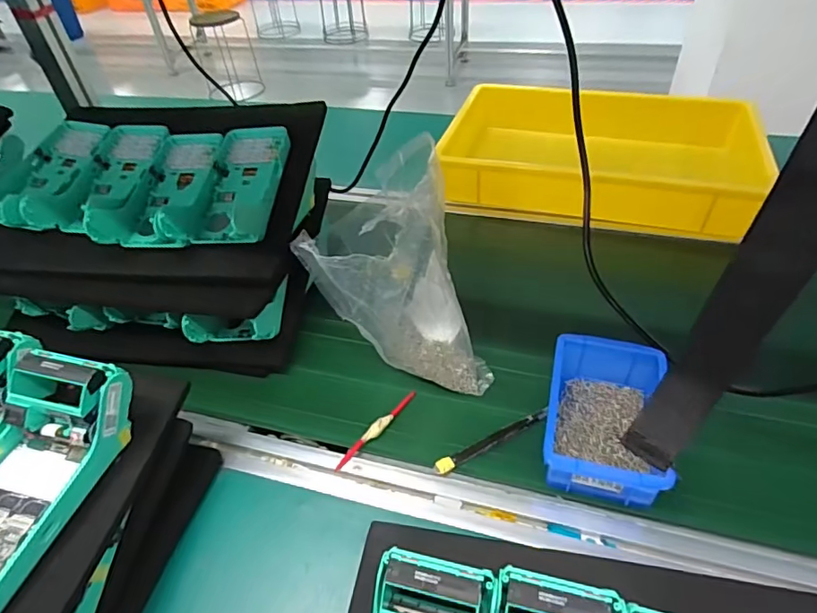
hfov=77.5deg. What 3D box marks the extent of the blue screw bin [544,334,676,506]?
[{"bbox_3d":[0.178,0.100,0.466,0.101,0.059,0.153,10,45,15],"label":"blue screw bin"}]

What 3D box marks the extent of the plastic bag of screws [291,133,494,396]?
[{"bbox_3d":[0.003,-0.036,0.498,0.163,0.201,0.120,7,44,12],"label":"plastic bag of screws"}]

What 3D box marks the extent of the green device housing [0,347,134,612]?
[{"bbox_3d":[-0.265,0.111,0.334,0.082,0.057,0.162,6,44,11],"label":"green device housing"}]

